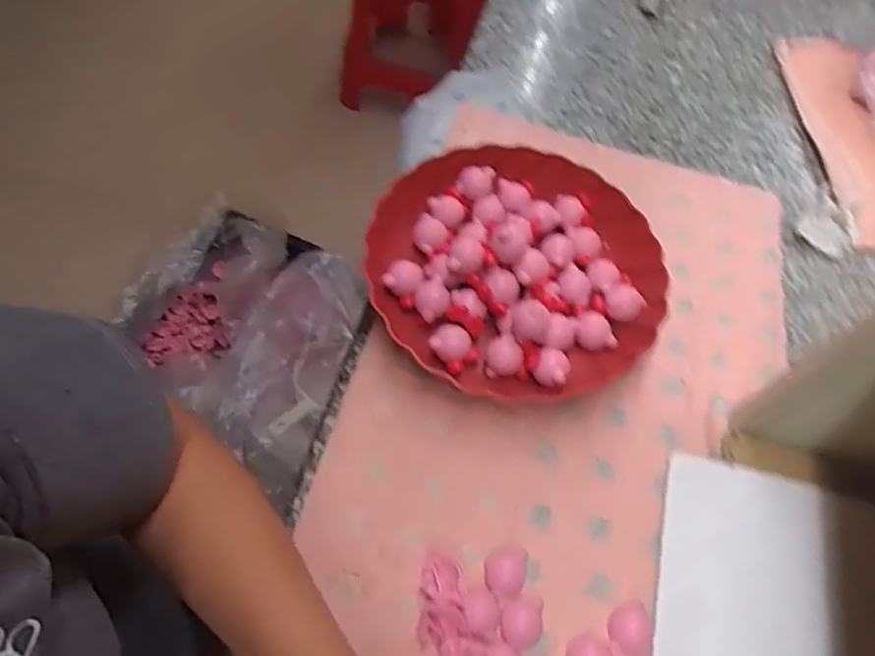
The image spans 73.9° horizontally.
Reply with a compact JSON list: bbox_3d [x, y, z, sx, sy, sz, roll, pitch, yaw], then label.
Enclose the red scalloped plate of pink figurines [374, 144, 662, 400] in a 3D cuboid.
[{"bbox_3d":[0.068,-0.050,0.494,0.230,0.077,0.221,1,61,-1],"label":"red scalloped plate of pink figurines"}]

